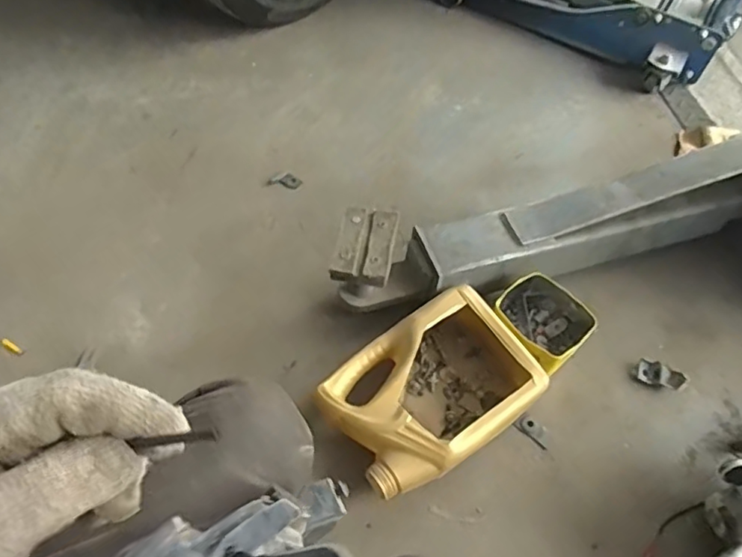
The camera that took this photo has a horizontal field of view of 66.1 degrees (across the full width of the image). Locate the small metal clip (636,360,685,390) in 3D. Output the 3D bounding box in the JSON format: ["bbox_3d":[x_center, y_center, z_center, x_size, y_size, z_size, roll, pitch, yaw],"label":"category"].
[{"bbox_3d":[0.466,0.157,0.921,0.067,0.028,0.034,17,56,6],"label":"small metal clip"}]

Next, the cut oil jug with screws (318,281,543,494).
[{"bbox_3d":[0.091,0.163,0.833,0.301,0.106,0.205,-29,64,-22],"label":"cut oil jug with screws"}]

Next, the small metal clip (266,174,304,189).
[{"bbox_3d":[-0.165,-0.187,1.093,0.064,0.013,0.027,3,56,-3],"label":"small metal clip"}]

